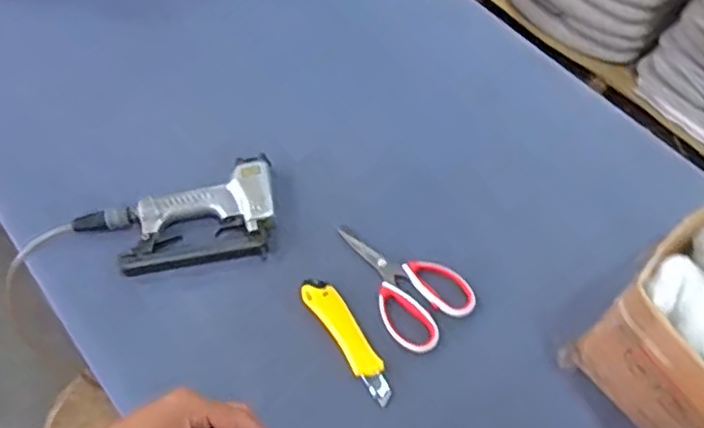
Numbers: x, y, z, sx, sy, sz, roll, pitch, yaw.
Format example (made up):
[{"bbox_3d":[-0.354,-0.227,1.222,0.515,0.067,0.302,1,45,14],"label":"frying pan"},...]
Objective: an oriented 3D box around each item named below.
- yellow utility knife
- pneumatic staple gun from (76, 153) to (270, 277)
[{"bbox_3d":[-0.004,0.143,0.754,0.038,0.013,0.165,-32,64,-18],"label":"yellow utility knife"},{"bbox_3d":[-0.217,0.014,0.816,0.260,0.044,0.123,-16,60,-9],"label":"pneumatic staple gun"}]

